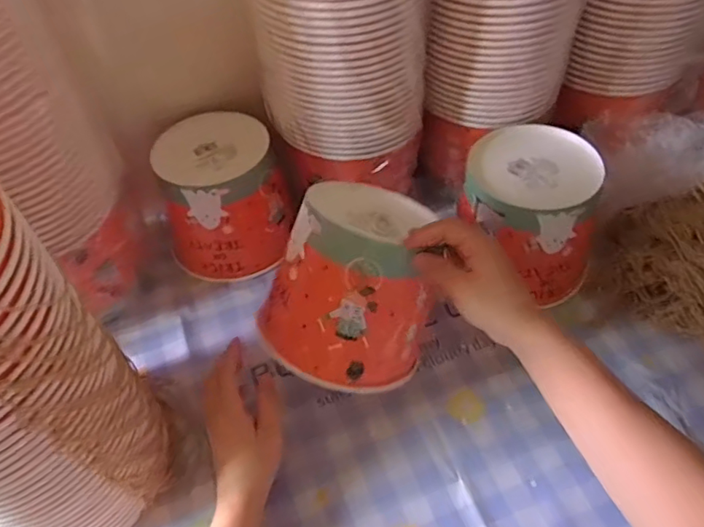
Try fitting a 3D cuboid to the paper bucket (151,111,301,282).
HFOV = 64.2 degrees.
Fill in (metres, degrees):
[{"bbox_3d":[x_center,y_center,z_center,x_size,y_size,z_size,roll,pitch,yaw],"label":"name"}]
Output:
[{"bbox_3d":[-0.147,-0.080,0.656,0.137,0.122,0.148,-2,51,2],"label":"paper bucket"}]

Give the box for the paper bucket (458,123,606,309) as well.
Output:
[{"bbox_3d":[0.190,-0.055,0.599,0.142,0.121,0.129,25,57,22],"label":"paper bucket"}]

